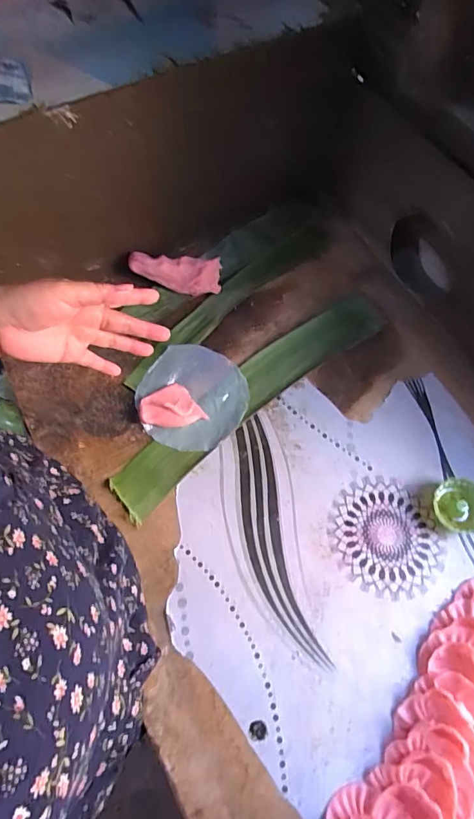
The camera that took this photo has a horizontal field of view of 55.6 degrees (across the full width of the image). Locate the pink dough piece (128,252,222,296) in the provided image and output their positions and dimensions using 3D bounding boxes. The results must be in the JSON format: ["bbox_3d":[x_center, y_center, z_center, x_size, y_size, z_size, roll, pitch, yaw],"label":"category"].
[{"bbox_3d":[-0.087,-0.192,0.633,0.129,0.039,0.043,9,68,3],"label":"pink dough piece"}]

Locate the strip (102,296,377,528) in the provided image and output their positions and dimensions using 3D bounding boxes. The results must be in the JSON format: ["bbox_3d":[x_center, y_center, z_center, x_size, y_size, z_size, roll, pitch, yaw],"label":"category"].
[{"bbox_3d":[0.019,-0.023,0.576,0.414,0.009,0.077,-38,73,-15],"label":"strip"}]

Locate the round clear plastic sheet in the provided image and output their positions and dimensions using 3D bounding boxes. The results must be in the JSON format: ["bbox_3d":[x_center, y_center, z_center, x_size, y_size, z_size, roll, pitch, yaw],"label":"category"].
[{"bbox_3d":[-0.058,-0.016,0.578,0.138,0.009,0.140,0,67,-1],"label":"round clear plastic sheet"}]

